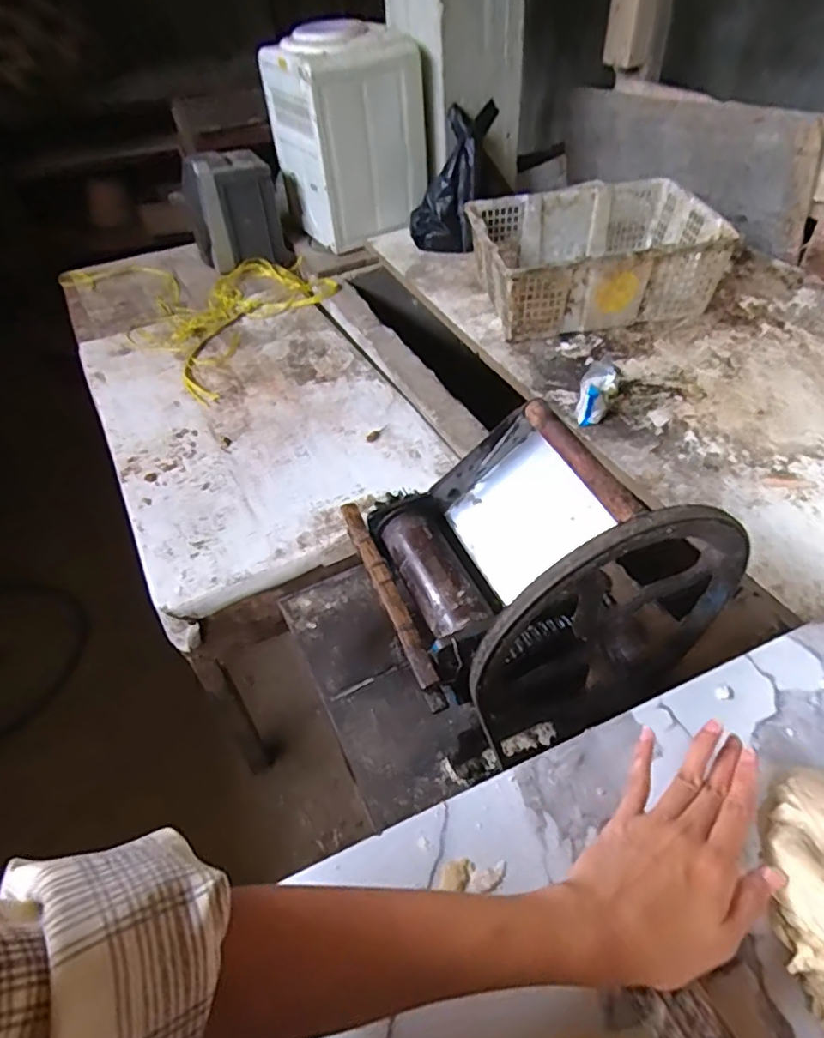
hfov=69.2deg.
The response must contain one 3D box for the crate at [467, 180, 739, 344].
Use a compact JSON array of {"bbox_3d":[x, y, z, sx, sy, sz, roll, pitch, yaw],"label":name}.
[{"bbox_3d":[0.384,-0.564,1.294,0.477,0.180,0.343,-10,47,-4],"label":"crate"}]

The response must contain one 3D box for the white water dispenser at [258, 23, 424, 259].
[{"bbox_3d":[-0.177,-1.009,1.574,0.294,0.435,0.321,-29,51,-21],"label":"white water dispenser"}]

